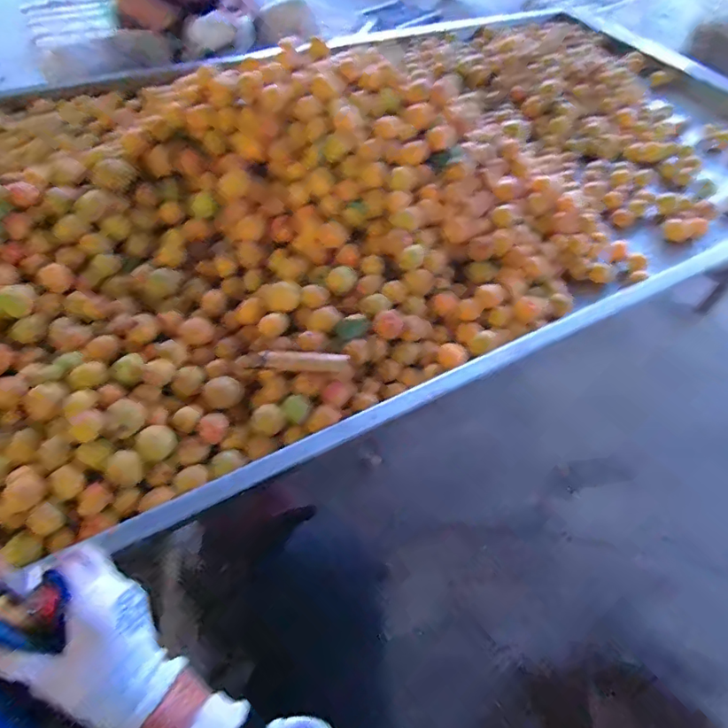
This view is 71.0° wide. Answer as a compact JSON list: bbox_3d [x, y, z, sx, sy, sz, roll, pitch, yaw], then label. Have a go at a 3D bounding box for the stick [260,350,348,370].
[{"bbox_3d":[-0.076,-0.004,0.648,0.109,0.016,0.017,5,51,-2],"label":"stick"}]

